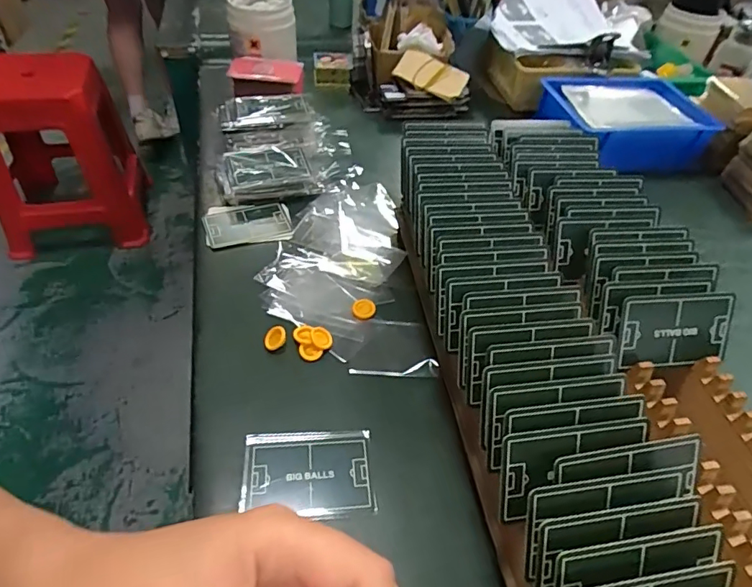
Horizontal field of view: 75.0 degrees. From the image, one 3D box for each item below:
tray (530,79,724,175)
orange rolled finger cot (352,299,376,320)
[{"bbox_3d":[0.333,-0.237,0.668,0.201,0.057,0.165,-7,49,-12],"label":"tray"},{"bbox_3d":[-0.011,0.013,0.446,0.021,0.005,0.021,10,47,3],"label":"orange rolled finger cot"}]

